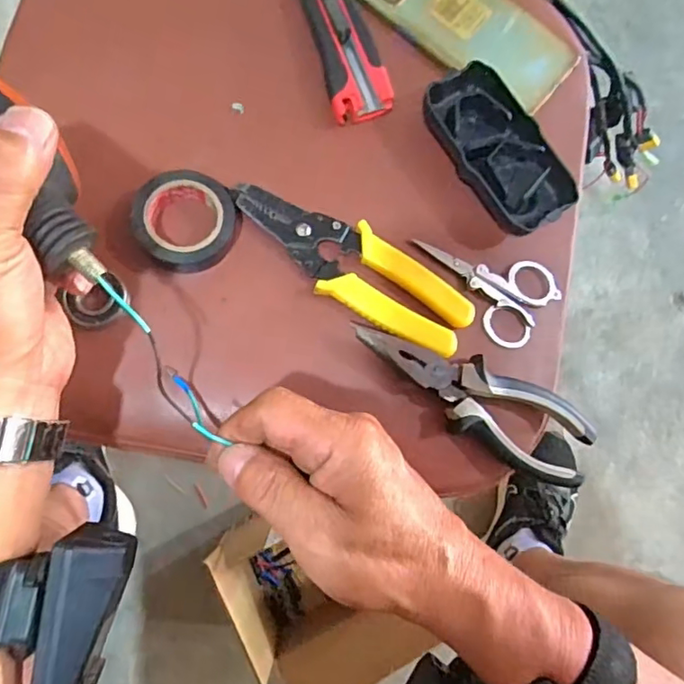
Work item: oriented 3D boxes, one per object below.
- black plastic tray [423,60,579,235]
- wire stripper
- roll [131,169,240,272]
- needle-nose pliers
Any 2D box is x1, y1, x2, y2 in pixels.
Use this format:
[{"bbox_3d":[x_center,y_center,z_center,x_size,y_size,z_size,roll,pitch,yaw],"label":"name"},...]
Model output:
[{"bbox_3d":[0.097,-0.121,0.352,0.057,0.022,0.109,-26,85,-10],"label":"black plastic tray"},{"bbox_3d":[0.005,-0.047,0.336,0.155,0.016,0.048,33,79,-1],"label":"wire stripper"},{"bbox_3d":[-0.090,-0.070,0.324,0.056,0.017,0.055,1,81,-6],"label":"roll"},{"bbox_3d":[0.077,0.030,0.324,0.153,0.013,0.046,30,79,-1],"label":"needle-nose pliers"}]

